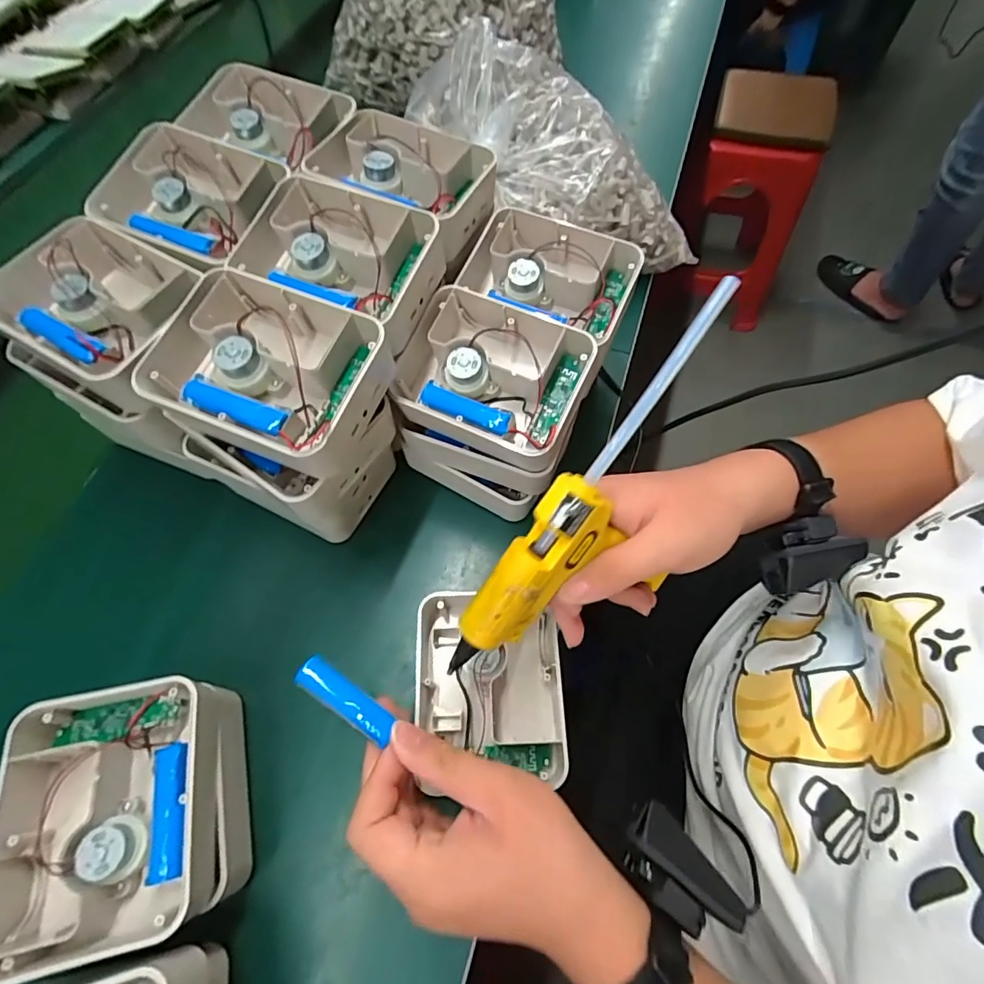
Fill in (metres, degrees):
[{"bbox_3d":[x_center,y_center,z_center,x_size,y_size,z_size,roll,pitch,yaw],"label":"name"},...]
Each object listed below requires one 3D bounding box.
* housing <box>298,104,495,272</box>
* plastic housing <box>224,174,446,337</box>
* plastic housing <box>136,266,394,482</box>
[{"bbox_3d":[-0.068,-0.247,0.396,0.130,0.049,0.096,23,67,12],"label":"housing"},{"bbox_3d":[-0.108,-0.167,0.352,0.137,0.043,0.093,23,67,12],"label":"plastic housing"},{"bbox_3d":[-0.139,-0.076,0.307,0.143,0.047,0.108,23,67,12],"label":"plastic housing"}]

